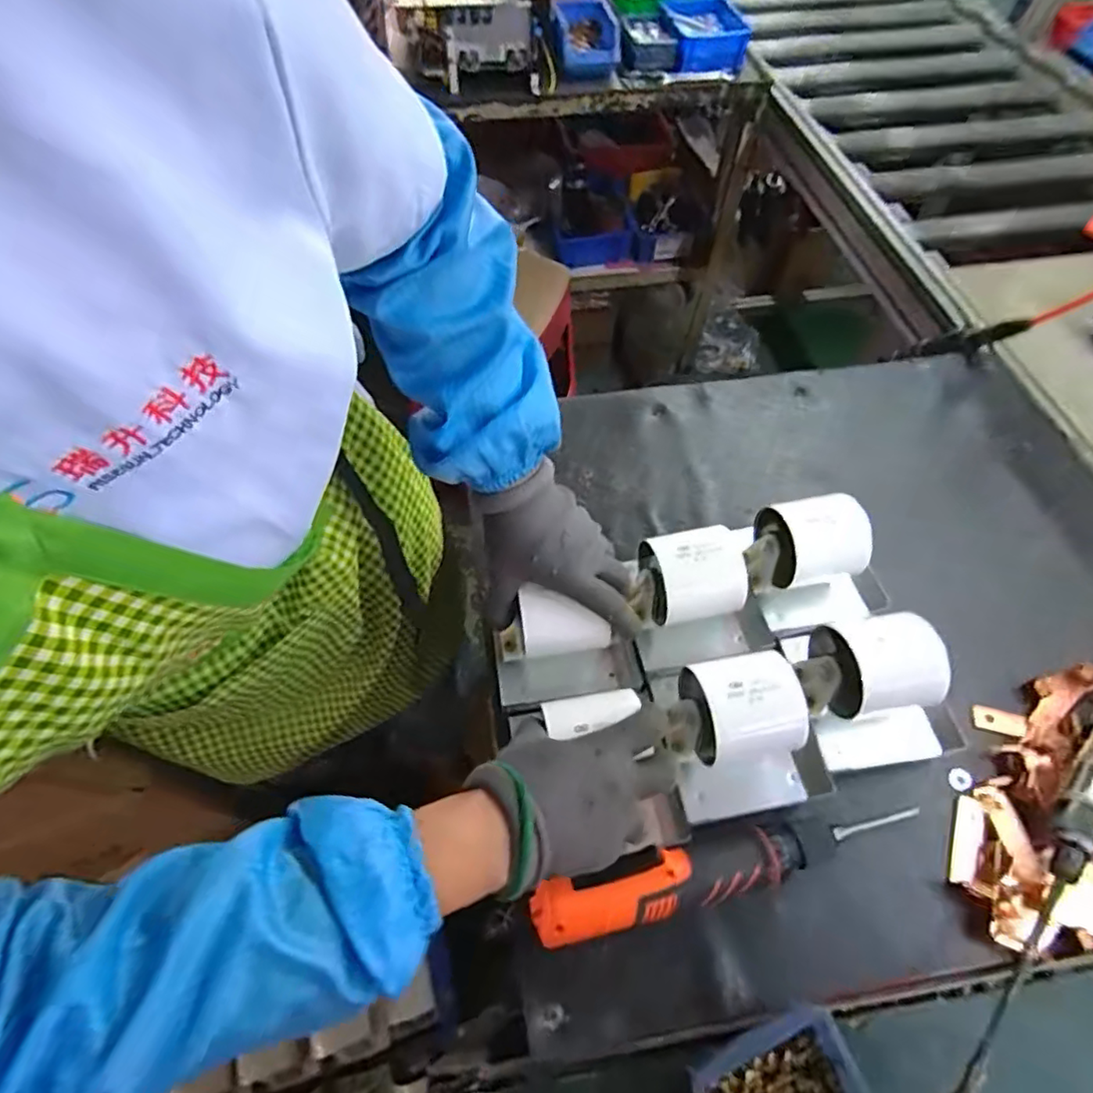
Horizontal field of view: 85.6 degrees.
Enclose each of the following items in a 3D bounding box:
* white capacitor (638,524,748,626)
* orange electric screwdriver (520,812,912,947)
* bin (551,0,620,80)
[{"bbox_3d":[0.129,0.024,0.517,0.085,0.055,0.068,-14,60,-7],"label":"white capacitor"},{"bbox_3d":[0.139,0.237,0.442,0.304,0.048,0.049,-12,60,-6],"label":"orange electric screwdriver"},{"bbox_3d":[0.085,-1.080,1.256,0.139,0.094,0.162,2,60,2],"label":"bin"}]

